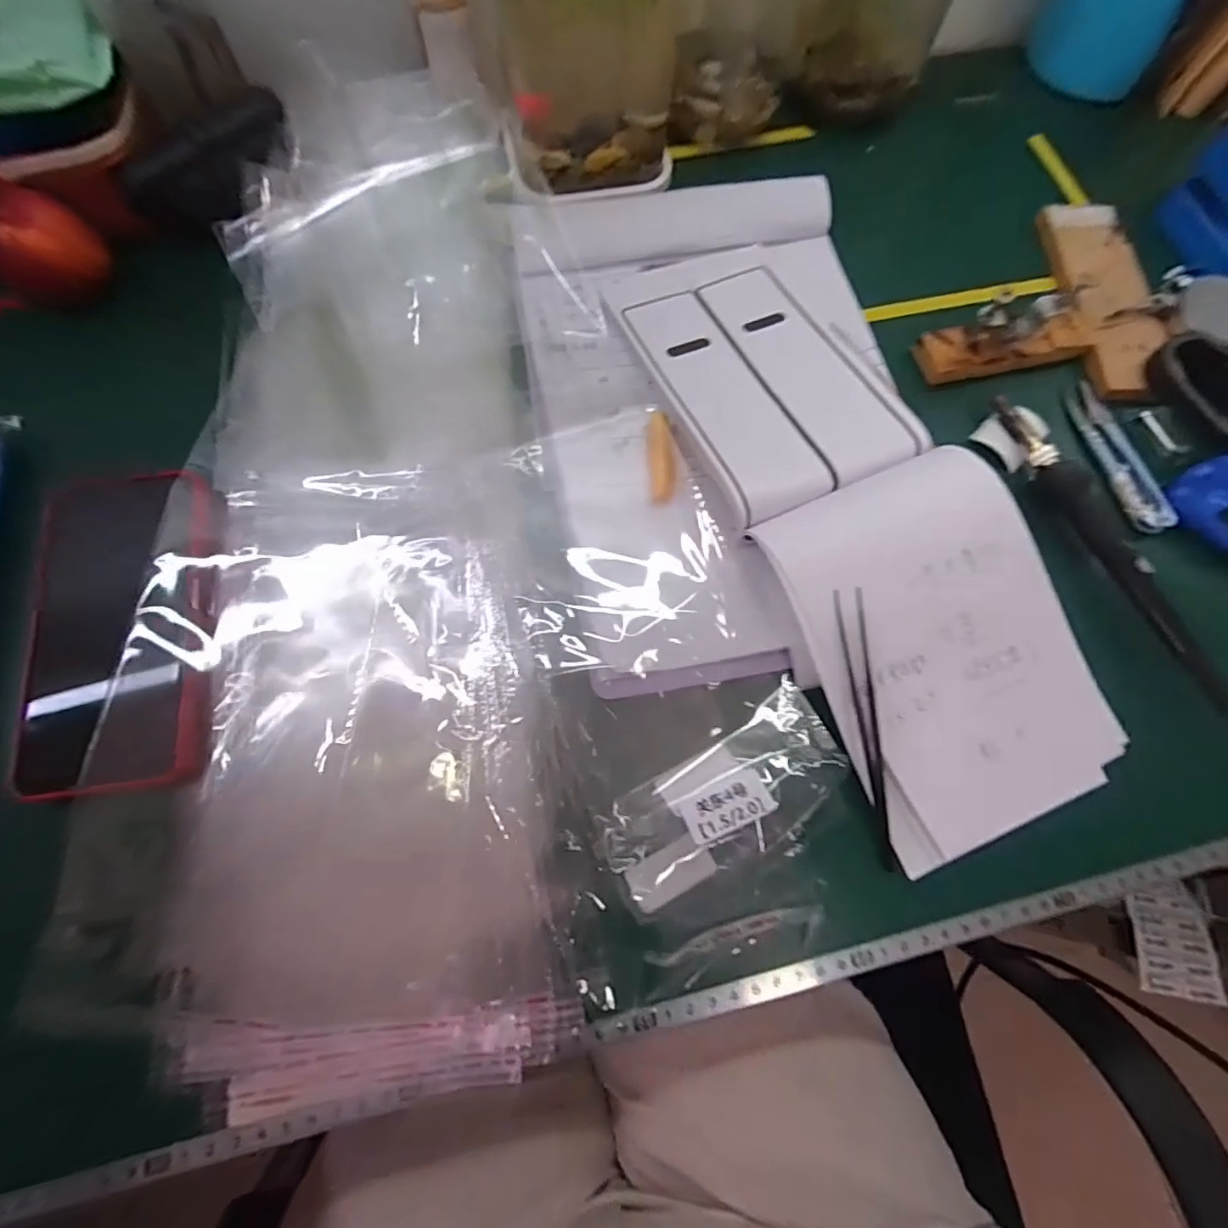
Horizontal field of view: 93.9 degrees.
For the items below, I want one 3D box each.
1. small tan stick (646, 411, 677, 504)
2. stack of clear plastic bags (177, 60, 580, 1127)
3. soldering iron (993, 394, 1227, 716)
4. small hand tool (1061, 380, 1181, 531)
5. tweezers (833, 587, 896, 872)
[{"bbox_3d":[0.027,-0.088,0.325,0.015,0.006,0.055,-3,72,-2],"label":"small tan stick"},{"bbox_3d":[-0.138,-0.068,0.312,0.184,0.028,0.554,-7,72,-3],"label":"stack of clear plastic bags"},{"bbox_3d":[0.266,-0.040,0.311,0.019,0.020,0.192,-21,73,-8],"label":"soldering iron"},{"bbox_3d":[0.296,-0.094,0.337,0.024,0.013,0.100,-8,72,-4],"label":"small hand tool"},{"bbox_3d":[0.121,0.054,0.272,0.014,0.008,0.131,-8,88,-3],"label":"tweezers"}]

